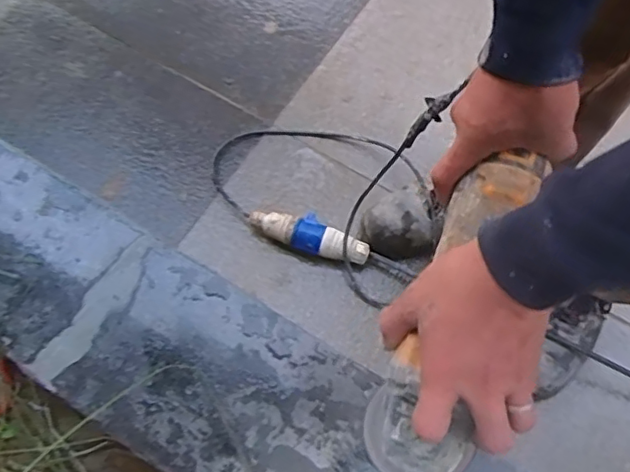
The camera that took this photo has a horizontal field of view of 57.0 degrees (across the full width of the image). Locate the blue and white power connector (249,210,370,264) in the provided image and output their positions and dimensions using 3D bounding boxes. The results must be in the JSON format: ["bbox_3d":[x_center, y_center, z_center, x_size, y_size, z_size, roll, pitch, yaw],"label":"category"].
[{"bbox_3d":[-0.007,-0.004,0.959,0.196,0.042,0.060,19,71,9],"label":"blue and white power connector"}]

